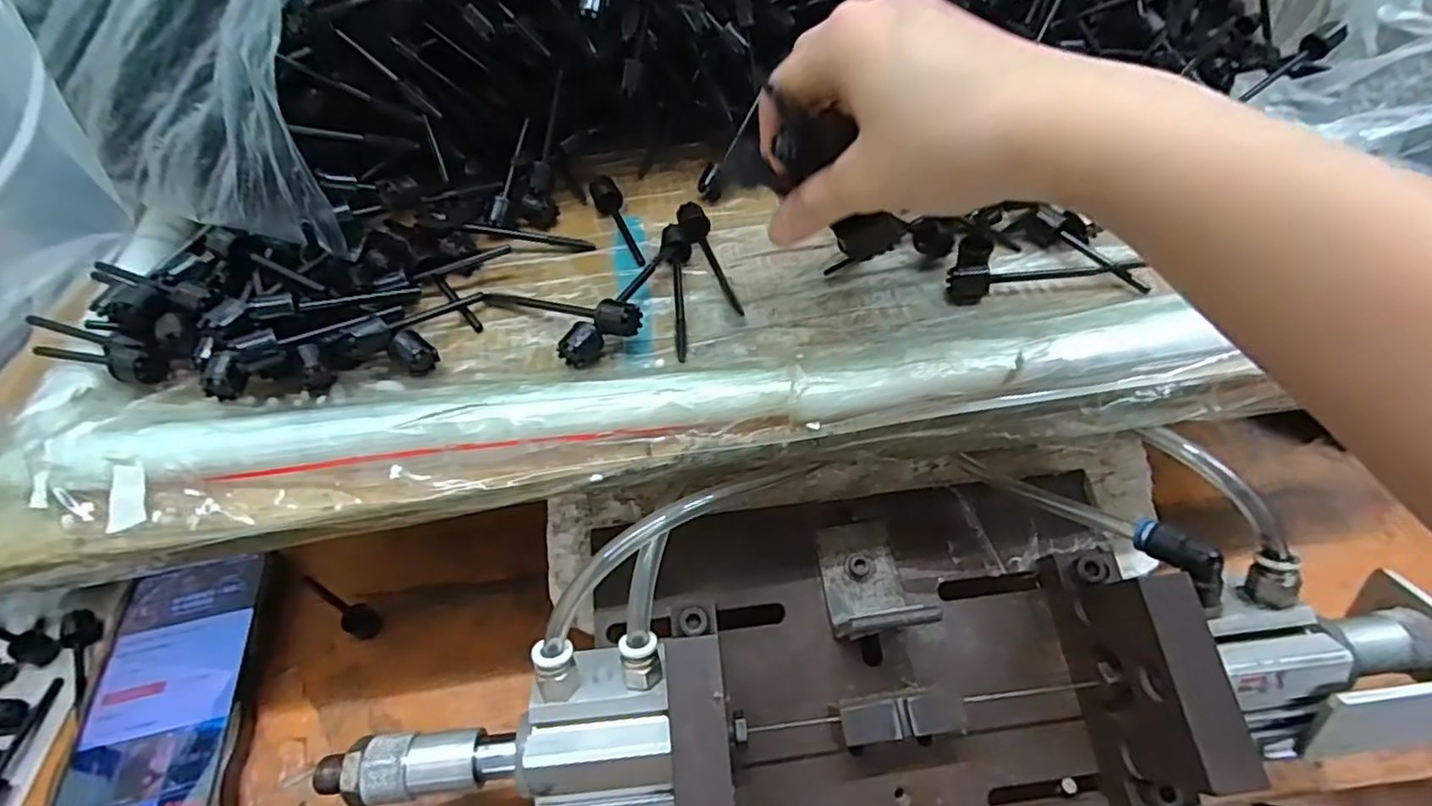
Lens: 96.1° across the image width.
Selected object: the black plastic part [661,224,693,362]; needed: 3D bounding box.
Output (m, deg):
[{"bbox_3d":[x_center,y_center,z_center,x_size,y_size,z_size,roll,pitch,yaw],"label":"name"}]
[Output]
[{"bbox_3d":[-0.017,-0.052,0.298,0.014,0.013,0.086,-4,50,-1],"label":"black plastic part"}]

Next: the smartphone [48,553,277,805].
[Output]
[{"bbox_3d":[-0.270,0.154,0.314,0.079,0.018,0.157,-11,50,-6],"label":"smartphone"}]

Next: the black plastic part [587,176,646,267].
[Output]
[{"bbox_3d":[-0.050,-0.093,0.336,0.013,0.012,0.063,-19,64,-13],"label":"black plastic part"}]

